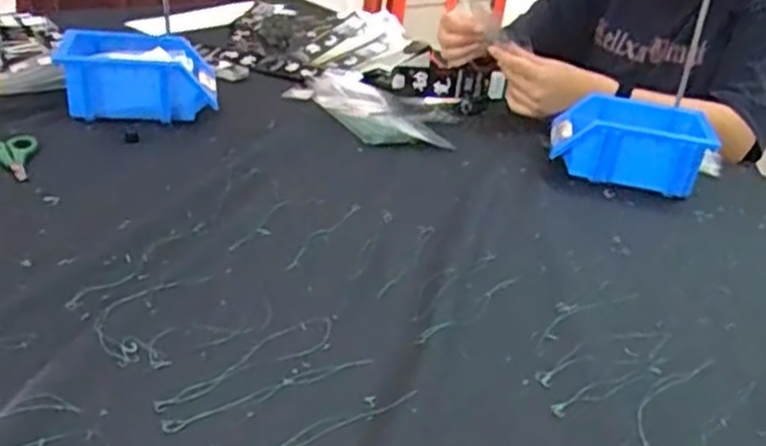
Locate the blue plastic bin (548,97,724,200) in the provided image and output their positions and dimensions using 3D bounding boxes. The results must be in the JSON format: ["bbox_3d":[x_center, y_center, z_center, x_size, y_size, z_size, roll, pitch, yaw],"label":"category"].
[{"bbox_3d":[0.312,-0.097,0.932,0.189,0.082,0.124,13,29,10],"label":"blue plastic bin"}]

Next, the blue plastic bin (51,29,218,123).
[{"bbox_3d":[-0.304,-0.183,0.931,0.186,0.077,0.141,-1,29,-17],"label":"blue plastic bin"}]

